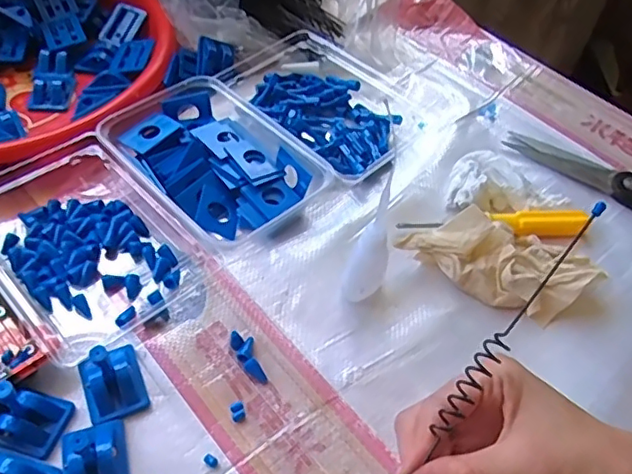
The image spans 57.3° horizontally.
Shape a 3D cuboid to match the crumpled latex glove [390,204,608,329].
[{"bbox_3d":[0.131,0.007,0.406,0.129,0.040,0.072,25,54,15],"label":"crumpled latex glove"}]

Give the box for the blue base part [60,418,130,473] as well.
[{"bbox_3d":[-0.122,0.124,0.317,0.033,0.016,0.044,-13,53,-14],"label":"blue base part"}]

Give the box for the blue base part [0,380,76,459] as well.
[{"bbox_3d":[-0.164,0.095,0.318,0.038,0.042,0.033,14,52,7],"label":"blue base part"}]

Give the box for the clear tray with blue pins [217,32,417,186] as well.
[{"bbox_3d":[0.002,-0.123,0.511,0.121,0.031,0.191,-33,61,-27],"label":"clear tray with blue pins"}]

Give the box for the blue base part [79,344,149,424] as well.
[{"bbox_3d":[-0.122,0.079,0.338,0.034,0.043,0.042,-19,55,-18],"label":"blue base part"}]

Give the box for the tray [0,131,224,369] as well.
[{"bbox_3d":[-0.166,-0.003,0.402,0.166,0.033,0.122,38,58,23],"label":"tray"}]

